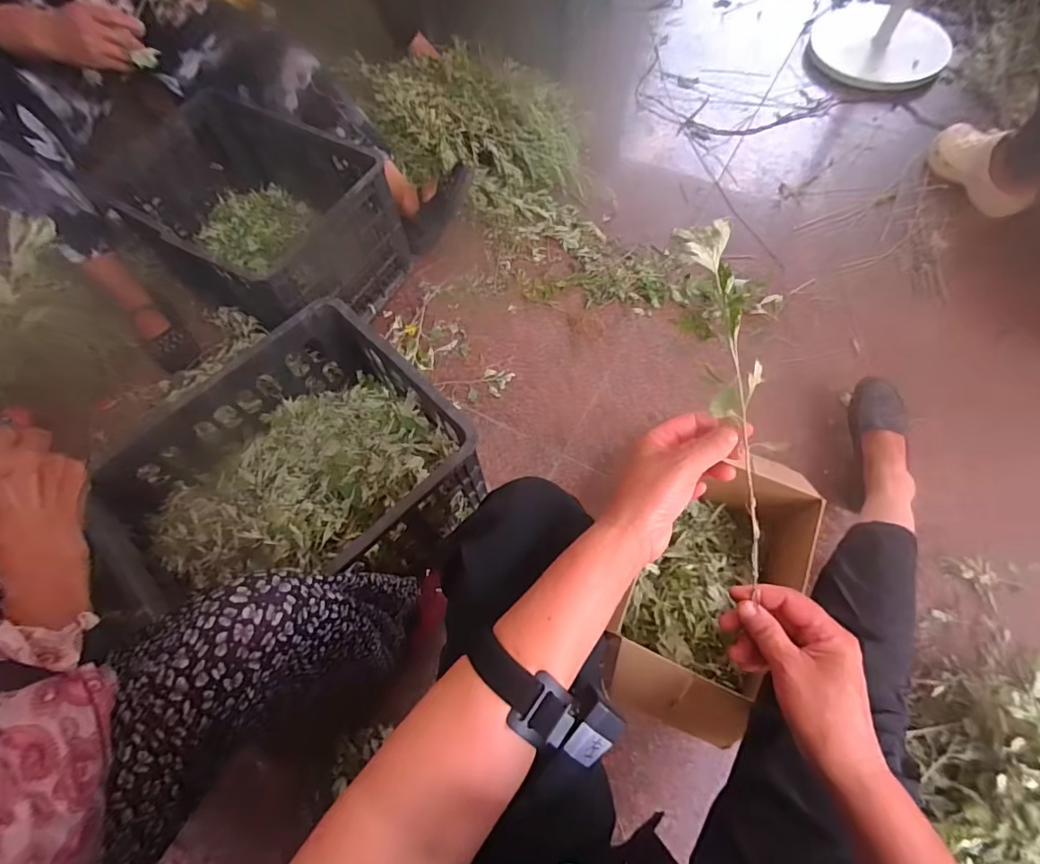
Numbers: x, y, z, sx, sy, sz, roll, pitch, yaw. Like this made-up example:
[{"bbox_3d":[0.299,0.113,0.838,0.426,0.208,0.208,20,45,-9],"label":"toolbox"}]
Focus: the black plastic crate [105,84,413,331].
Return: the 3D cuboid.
[{"bbox_3d":[-0.499,-0.419,0.979,0.485,0.248,0.341,35,74,15],"label":"black plastic crate"}]

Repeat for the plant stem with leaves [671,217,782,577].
[{"bbox_3d":[0.150,-0.021,0.340,0.040,0.059,0.249,-11,95,-2],"label":"plant stem with leaves"}]

